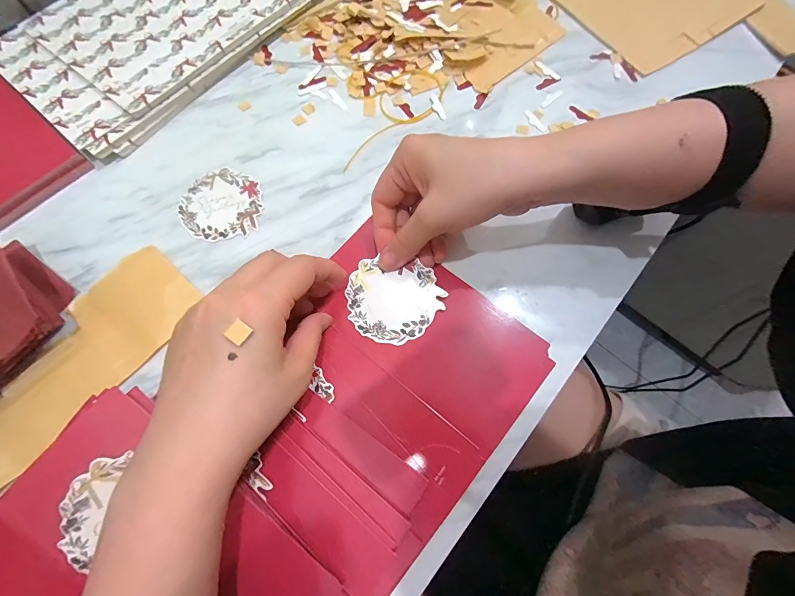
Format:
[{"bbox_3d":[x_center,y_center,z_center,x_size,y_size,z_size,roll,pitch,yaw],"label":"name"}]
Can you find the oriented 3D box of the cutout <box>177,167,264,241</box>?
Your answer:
[{"bbox_3d":[-0.151,-0.080,0.308,0.067,0.004,0.066,0,70,-1],"label":"cutout"}]

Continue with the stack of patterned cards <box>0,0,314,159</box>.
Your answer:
[{"bbox_3d":[-0.224,-0.278,0.356,0.179,0.014,0.296,40,76,10],"label":"stack of patterned cards"}]

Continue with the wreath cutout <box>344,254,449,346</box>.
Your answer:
[{"bbox_3d":[-0.002,0.003,0.274,0.071,0.004,0.061,7,78,3],"label":"wreath cutout"}]

